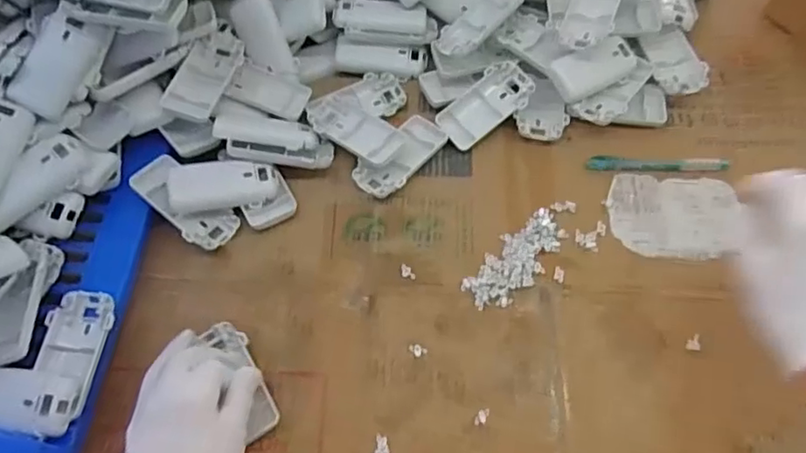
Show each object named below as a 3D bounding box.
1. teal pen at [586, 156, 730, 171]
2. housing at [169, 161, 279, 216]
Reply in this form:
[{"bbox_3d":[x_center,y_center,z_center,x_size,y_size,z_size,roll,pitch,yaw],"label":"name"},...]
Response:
[{"bbox_3d":[0.237,-0.059,0.564,0.123,0.010,0.013,2,64,5],"label":"teal pen"},{"bbox_3d":[-0.161,-0.037,0.545,0.091,0.014,0.043,-8,89,-13],"label":"housing"}]

